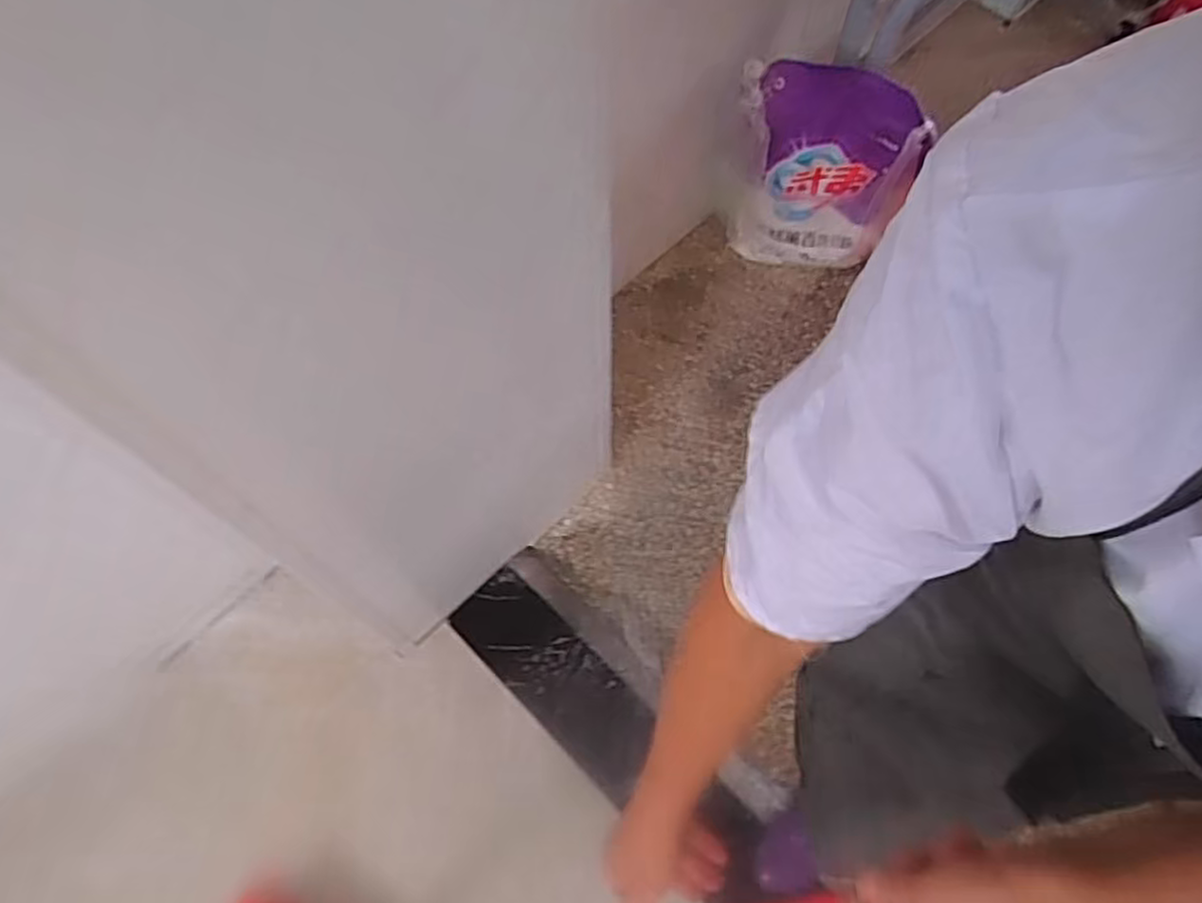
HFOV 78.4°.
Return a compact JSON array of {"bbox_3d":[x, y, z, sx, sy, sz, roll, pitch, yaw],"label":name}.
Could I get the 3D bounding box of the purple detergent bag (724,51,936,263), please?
[{"bbox_3d":[0.437,-0.560,1.502,0.317,0.456,0.126,7,63,6],"label":"purple detergent bag"}]

